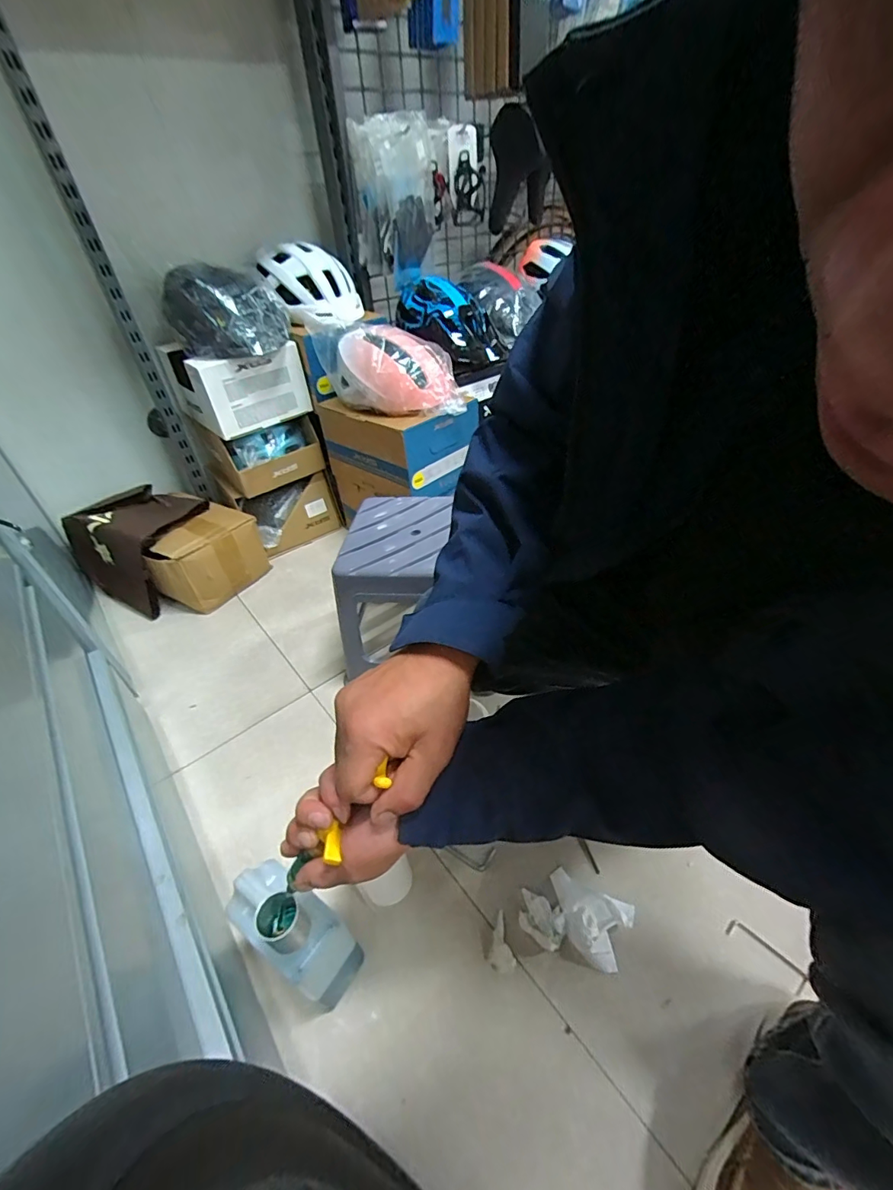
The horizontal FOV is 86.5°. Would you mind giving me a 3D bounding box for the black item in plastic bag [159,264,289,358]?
[{"bbox_3d":[-0.475,-0.611,1.021,0.235,0.147,0.187,-20,42,-17],"label":"black item in plastic bag"}]

